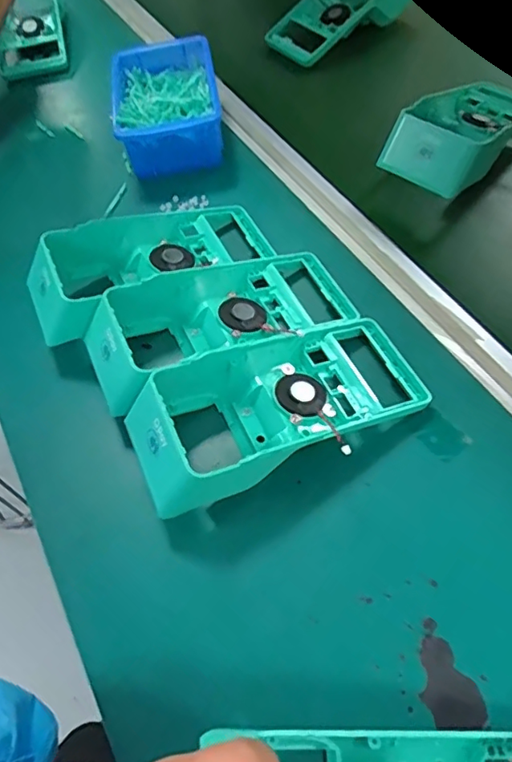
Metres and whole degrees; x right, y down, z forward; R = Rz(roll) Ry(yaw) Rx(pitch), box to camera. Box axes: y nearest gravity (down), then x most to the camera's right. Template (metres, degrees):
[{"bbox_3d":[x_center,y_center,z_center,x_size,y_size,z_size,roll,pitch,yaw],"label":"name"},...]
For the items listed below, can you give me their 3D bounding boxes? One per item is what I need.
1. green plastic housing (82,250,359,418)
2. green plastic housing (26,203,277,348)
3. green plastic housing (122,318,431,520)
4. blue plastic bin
[{"bbox_3d":[-0.024,-0.045,0.381,0.189,0.053,0.084,-25,59,-11],"label":"green plastic housing"},{"bbox_3d":[-0.082,-0.095,0.421,0.189,0.051,0.090,-24,59,-10],"label":"green plastic housing"},{"bbox_3d":[0.016,0.014,0.342,0.190,0.052,0.083,-25,59,-11],"label":"green plastic housing"},{"bbox_3d":[-0.088,-0.273,0.525,0.099,0.053,0.157,-10,57,-2],"label":"blue plastic bin"}]

